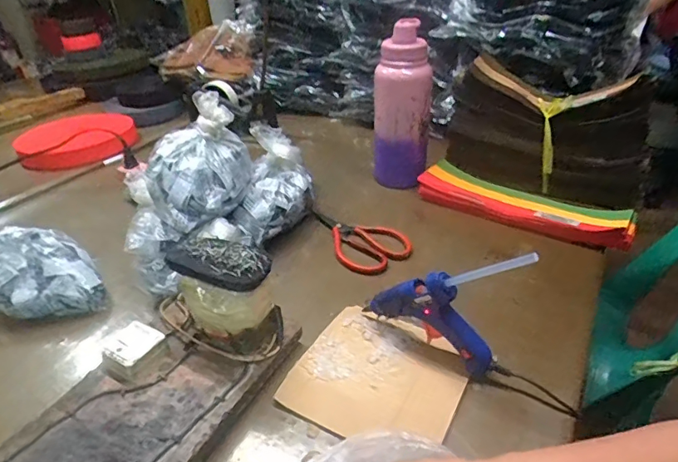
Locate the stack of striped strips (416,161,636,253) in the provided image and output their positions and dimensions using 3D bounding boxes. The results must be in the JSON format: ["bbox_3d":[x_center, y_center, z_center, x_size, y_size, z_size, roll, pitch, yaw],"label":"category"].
[{"bbox_3d":[0.267,-0.041,0.704,0.300,0.031,0.086,23,41,34],"label":"stack of striped strips"}]

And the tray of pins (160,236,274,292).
[{"bbox_3d":[-0.120,0.027,0.446,0.111,0.016,0.046,11,35,20],"label":"tray of pins"}]

